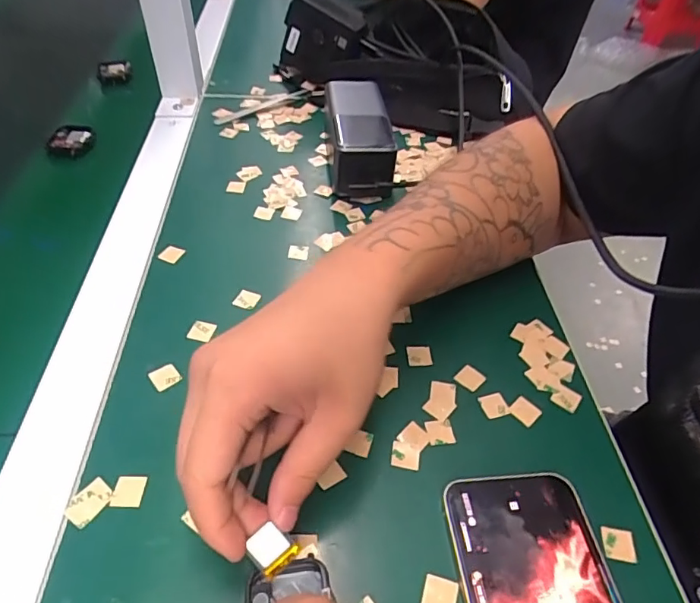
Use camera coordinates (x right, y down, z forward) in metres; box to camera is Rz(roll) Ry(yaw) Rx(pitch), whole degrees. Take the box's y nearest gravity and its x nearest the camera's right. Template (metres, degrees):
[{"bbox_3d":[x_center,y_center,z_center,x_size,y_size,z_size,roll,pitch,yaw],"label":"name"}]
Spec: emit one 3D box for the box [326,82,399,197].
[{"bbox_3d":[0.008,-0.150,0.468,0.056,0.055,0.133,-2,47,-4],"label":"box"}]

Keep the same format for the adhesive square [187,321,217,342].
[{"bbox_3d":[-0.098,0.020,0.336,0.015,0.004,0.014,12,47,8],"label":"adhesive square"}]

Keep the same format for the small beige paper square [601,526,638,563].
[{"bbox_3d":[0.137,0.123,0.257,0.015,0.004,0.015,9,47,5],"label":"small beige paper square"}]

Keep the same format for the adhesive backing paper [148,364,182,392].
[{"bbox_3d":[-0.113,0.045,0.309,0.016,0.004,0.016,-29,54,-26],"label":"adhesive backing paper"}]

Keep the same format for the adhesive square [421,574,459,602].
[{"bbox_3d":[0.042,0.136,0.235,0.015,0.004,0.016,15,48,11],"label":"adhesive square"}]

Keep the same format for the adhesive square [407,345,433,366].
[{"bbox_3d":[0.046,0.035,0.333,0.016,0.004,0.014,-1,47,-4],"label":"adhesive square"}]

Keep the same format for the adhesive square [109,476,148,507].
[{"bbox_3d":[-0.113,0.096,0.258,0.016,0.004,0.015,1,47,-2],"label":"adhesive square"}]

